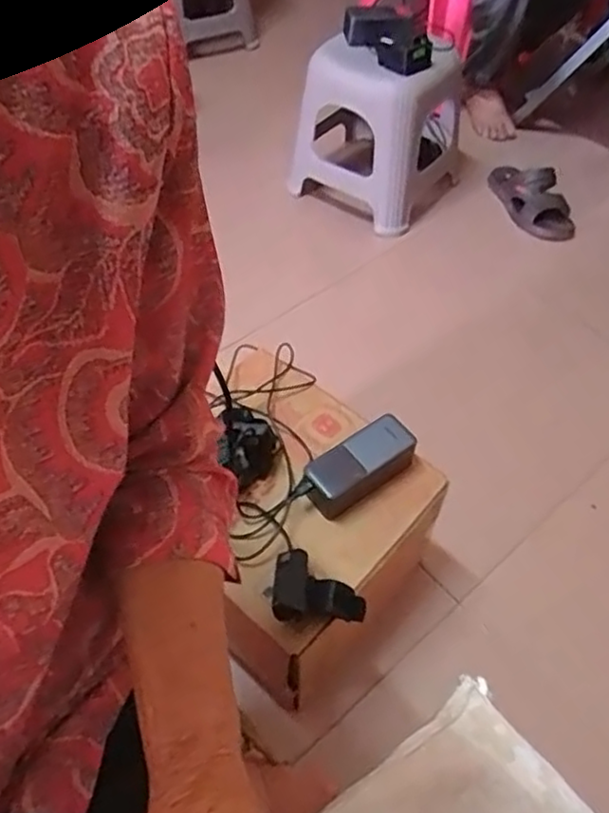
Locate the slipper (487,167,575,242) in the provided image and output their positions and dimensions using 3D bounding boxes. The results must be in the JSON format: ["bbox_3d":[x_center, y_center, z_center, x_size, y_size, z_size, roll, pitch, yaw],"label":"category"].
[{"bbox_3d":[0.498,-0.459,1.423,0.094,0.085,0.253,-17,54,-13],"label":"slipper"}]

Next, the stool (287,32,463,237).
[{"bbox_3d":[0.154,-0.611,1.379,0.296,0.324,0.291,23,56,17],"label":"stool"}]

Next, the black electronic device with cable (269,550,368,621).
[{"bbox_3d":[0.015,0.180,0.657,0.093,0.040,0.070,-2,52,-2],"label":"black electronic device with cable"}]

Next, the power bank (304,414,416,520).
[{"bbox_3d":[0.063,0.067,0.740,0.130,0.047,0.055,-30,58,-21],"label":"power bank"}]

